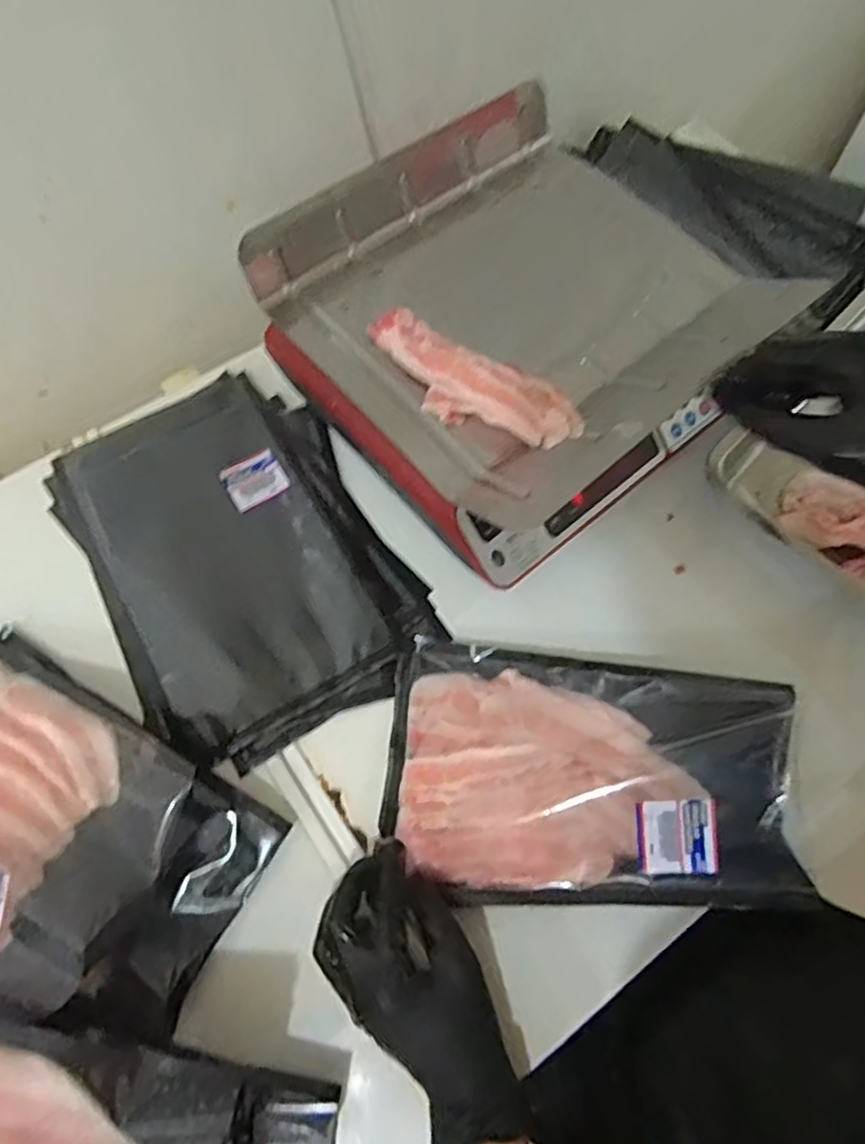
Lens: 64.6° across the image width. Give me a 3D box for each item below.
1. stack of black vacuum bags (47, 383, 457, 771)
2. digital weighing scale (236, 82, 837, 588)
[{"bbox_3d":[-0.172,-0.018,0.604,0.241,0.021,0.342,-30,67,-12],"label":"stack of black vacuum bags"},{"bbox_3d":[0.078,-0.218,0.617,0.351,0.151,0.335,-38,69,-15],"label":"digital weighing scale"}]

